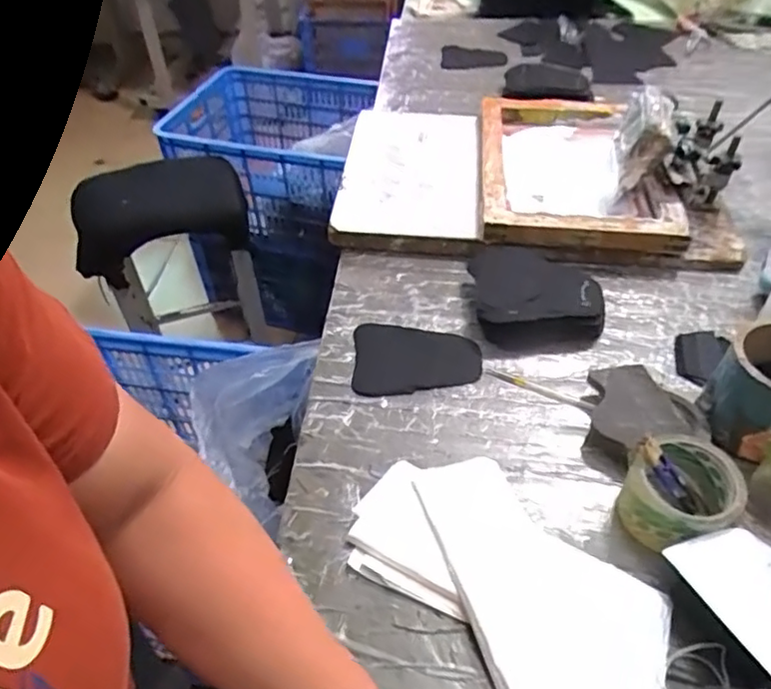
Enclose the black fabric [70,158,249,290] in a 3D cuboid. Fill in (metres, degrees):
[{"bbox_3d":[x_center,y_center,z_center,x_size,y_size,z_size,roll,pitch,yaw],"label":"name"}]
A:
[{"bbox_3d":[-0.486,-0.264,1.332,0.363,0.180,0.117,-13,47,-11],"label":"black fabric"}]

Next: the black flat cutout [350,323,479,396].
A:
[{"bbox_3d":[0.037,0.016,0.714,0.145,0.010,0.098,0,46,1],"label":"black flat cutout"}]

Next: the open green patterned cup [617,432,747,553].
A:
[{"bbox_3d":[0.267,0.134,0.558,0.092,0.073,0.088,-1,46,1],"label":"open green patterned cup"}]

